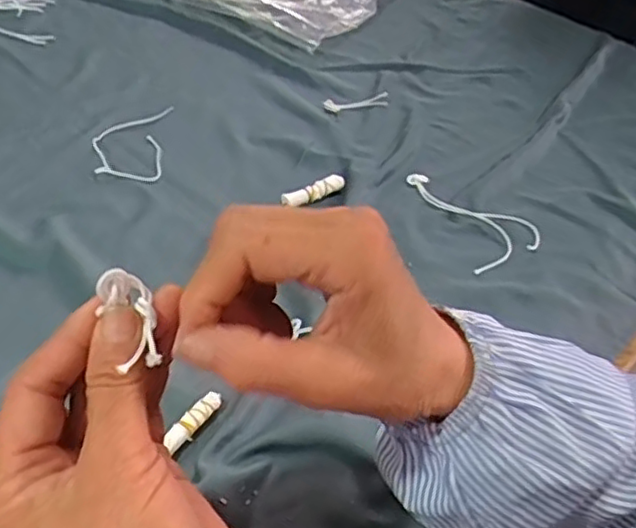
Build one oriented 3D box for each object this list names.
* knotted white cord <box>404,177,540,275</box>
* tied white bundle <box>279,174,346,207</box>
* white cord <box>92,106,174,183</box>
[{"bbox_3d":[0.157,-0.049,0.637,0.087,0.009,0.154,-10,44,-15],"label":"knotted white cord"},{"bbox_3d":[-0.003,-0.071,0.635,0.067,0.017,0.014,-18,47,-24],"label":"tied white bundle"},{"bbox_3d":[-0.192,-0.129,0.674,0.069,0.012,0.126,4,44,-8],"label":"white cord"}]

